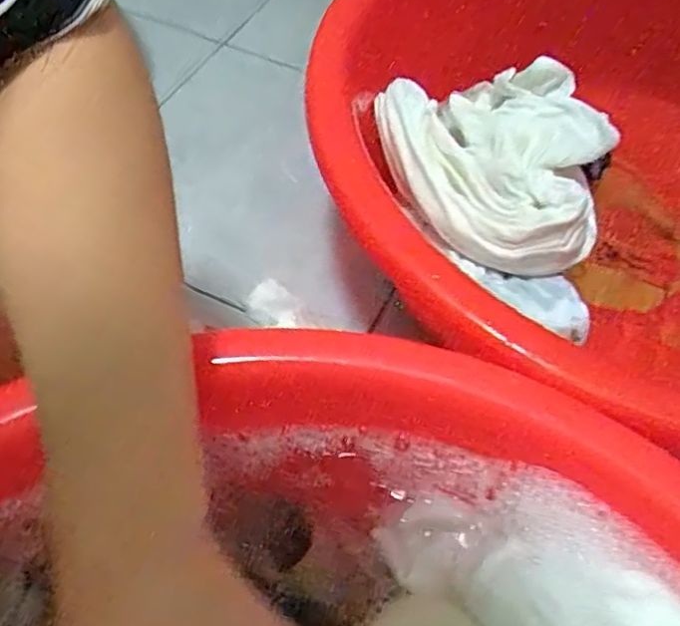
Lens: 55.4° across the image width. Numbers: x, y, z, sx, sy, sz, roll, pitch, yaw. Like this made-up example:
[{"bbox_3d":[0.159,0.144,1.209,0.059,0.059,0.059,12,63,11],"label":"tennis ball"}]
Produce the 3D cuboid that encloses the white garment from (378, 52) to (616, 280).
[{"bbox_3d":[0.111,-0.113,0.456,0.121,0.064,0.175,-22,60,-14],"label":"white garment"}]

